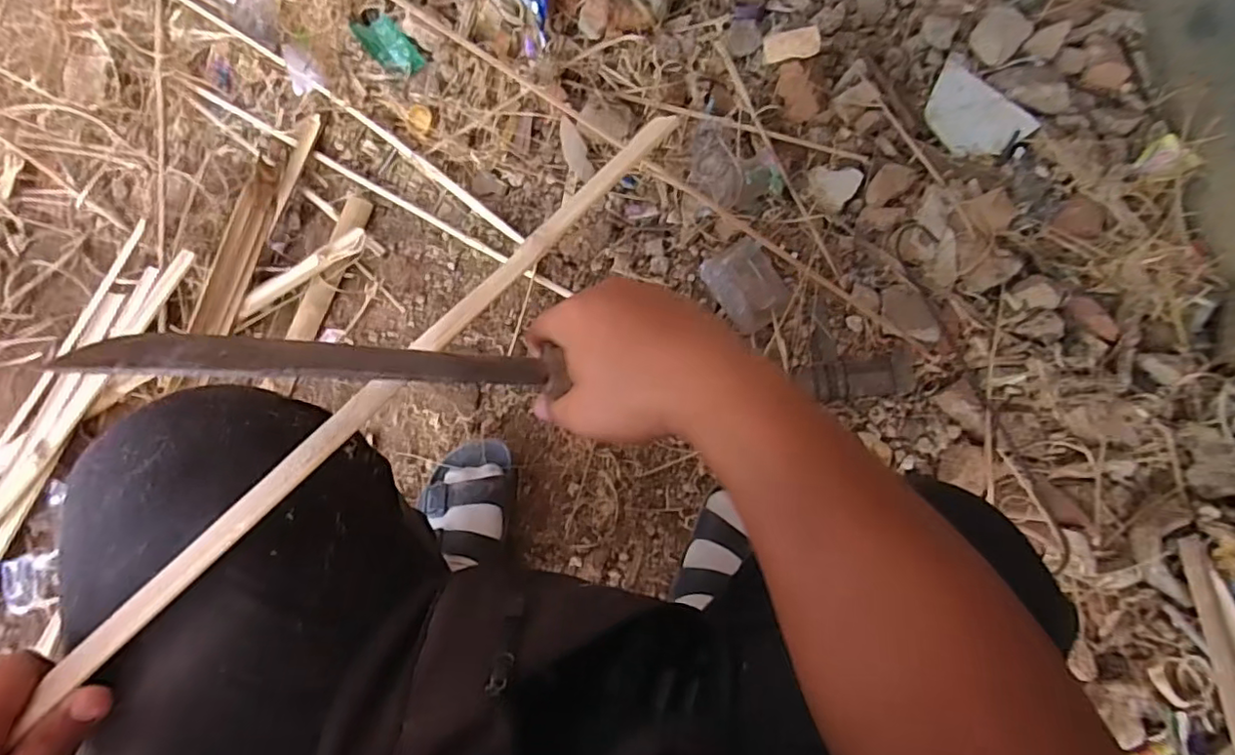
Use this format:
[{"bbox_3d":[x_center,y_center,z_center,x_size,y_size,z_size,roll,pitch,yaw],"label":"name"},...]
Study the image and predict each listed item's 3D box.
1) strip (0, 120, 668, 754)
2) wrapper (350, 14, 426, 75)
[{"bbox_3d":[-0.119,-0.001,0.330,0.023,0.012,0.430,44,80,8],"label":"strip"},{"bbox_3d":[-0.341,-0.494,0.894,0.057,0.018,0.109,-42,81,-10],"label":"wrapper"}]

